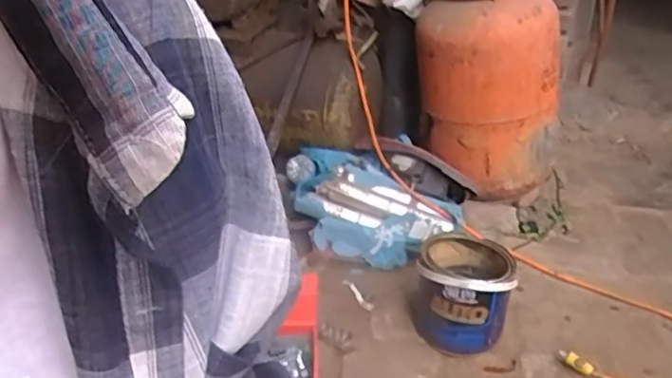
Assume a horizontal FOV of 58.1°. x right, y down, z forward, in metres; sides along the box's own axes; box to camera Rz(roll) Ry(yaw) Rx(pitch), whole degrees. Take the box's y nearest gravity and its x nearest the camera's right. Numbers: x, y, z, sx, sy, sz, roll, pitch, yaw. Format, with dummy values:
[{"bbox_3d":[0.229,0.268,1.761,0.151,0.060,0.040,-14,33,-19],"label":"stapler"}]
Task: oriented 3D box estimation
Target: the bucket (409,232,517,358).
[{"bbox_3d":[0.227,0.183,1.084,0.166,0.155,0.168,11,31,21],"label":"bucket"}]

